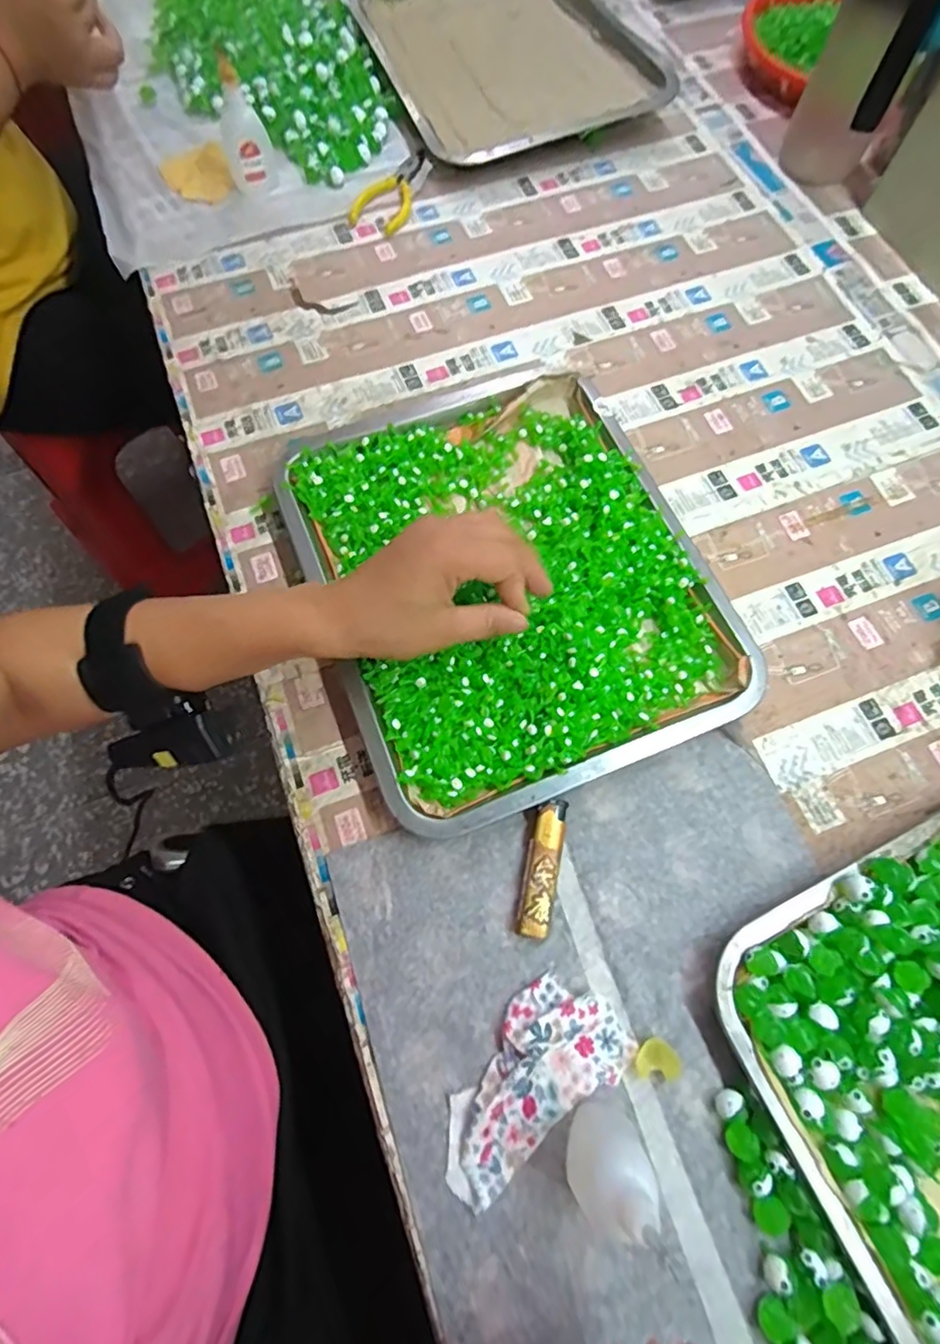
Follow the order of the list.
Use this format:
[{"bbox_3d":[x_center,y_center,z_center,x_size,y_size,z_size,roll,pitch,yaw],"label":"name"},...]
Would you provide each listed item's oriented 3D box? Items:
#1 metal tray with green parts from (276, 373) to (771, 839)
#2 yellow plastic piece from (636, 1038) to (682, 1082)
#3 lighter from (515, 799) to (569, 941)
[{"bbox_3d":[0.025,-0.066,0.407,0.258,0.022,0.297,-23,72,-8],"label":"metal tray with green parts"},{"bbox_3d":[0.103,0.213,0.321,0.022,0.007,0.020,0,70,0],"label":"yellow plastic piece"},{"bbox_3d":[0.043,0.117,0.351,0.020,0.012,0.079,13,71,5],"label":"lighter"}]

